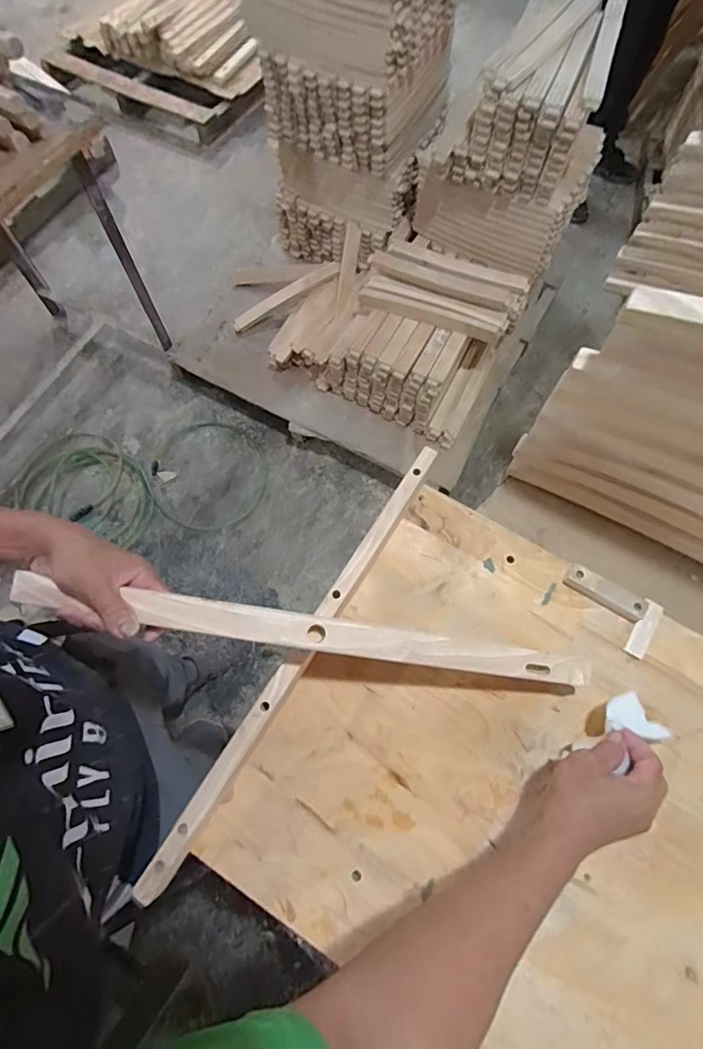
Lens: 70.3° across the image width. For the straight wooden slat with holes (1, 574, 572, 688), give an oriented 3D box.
[{"bbox_3d":[-0.042,0.113,0.508,0.576,0.029,0.037,10,69,-6],"label":"straight wooden slat with holes"}]

